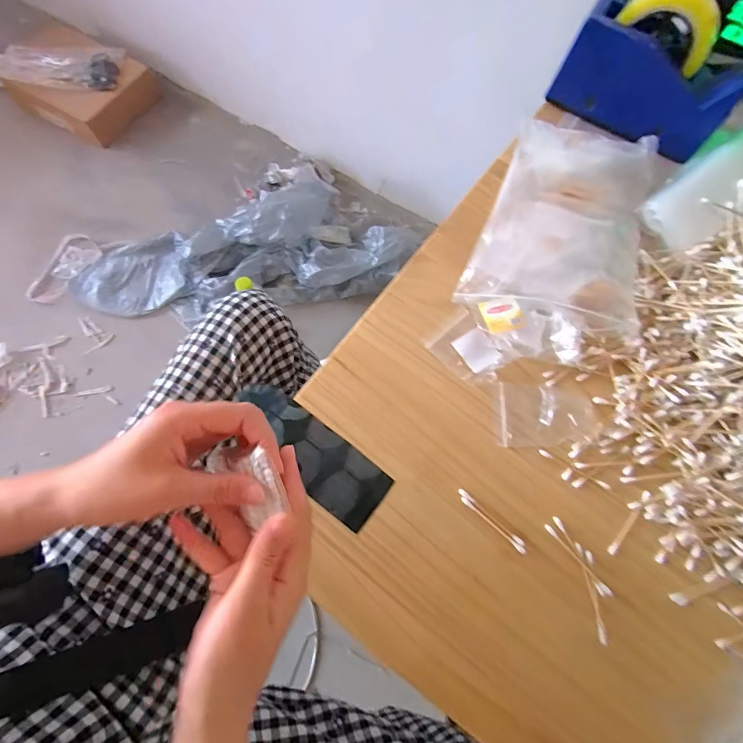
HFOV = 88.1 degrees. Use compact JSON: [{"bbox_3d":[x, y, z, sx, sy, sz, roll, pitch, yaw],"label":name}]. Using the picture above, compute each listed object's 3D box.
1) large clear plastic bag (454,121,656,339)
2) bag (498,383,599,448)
[{"bbox_3d":[0.216,-0.170,0.430,0.185,0.037,0.239,15,75,5],"label":"large clear plastic bag"},{"bbox_3d":[0.177,0.044,0.389,0.095,0.006,0.063,1,74,1],"label":"bag"}]

